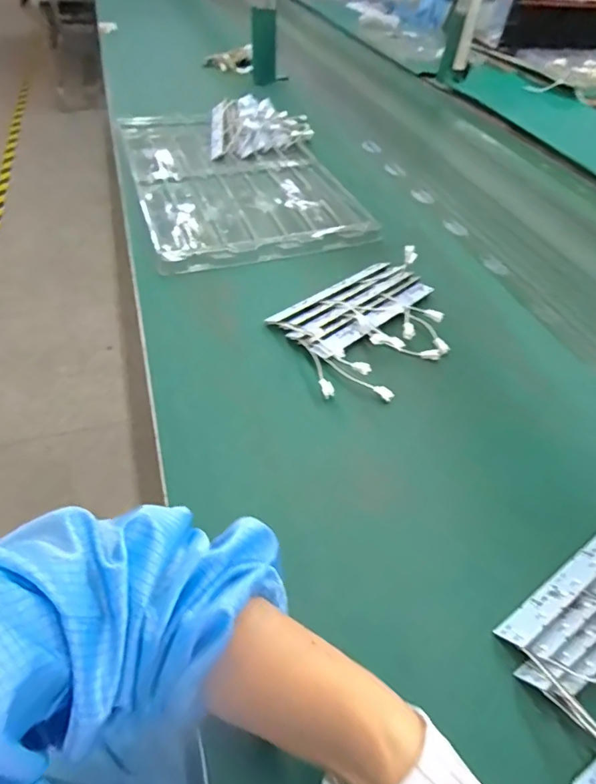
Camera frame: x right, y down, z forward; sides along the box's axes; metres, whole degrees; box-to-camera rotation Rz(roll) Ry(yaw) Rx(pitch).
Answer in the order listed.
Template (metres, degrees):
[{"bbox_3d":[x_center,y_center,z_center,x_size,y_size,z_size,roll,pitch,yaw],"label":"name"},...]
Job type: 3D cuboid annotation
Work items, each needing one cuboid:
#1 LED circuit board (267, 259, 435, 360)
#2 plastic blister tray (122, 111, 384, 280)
[{"bbox_3d":[0.092,-0.088,0.556,0.191,0.007,0.030,-33,58,-30],"label":"LED circuit board"},{"bbox_3d":[-0.115,-0.381,0.822,0.318,0.020,0.551,-13,49,-15],"label":"plastic blister tray"}]

